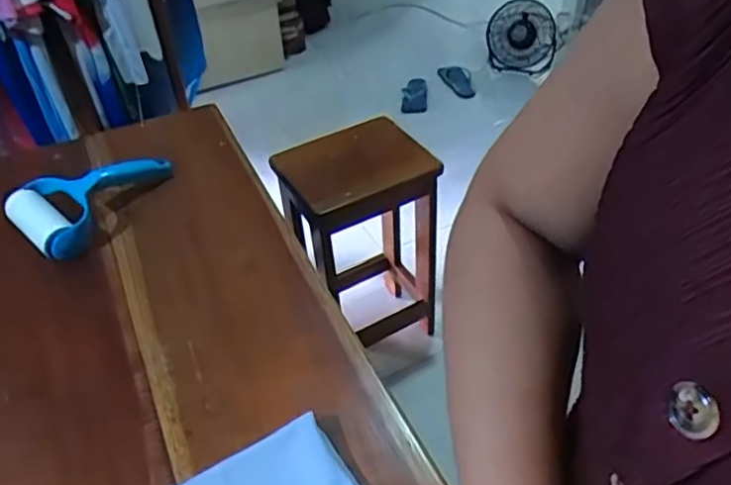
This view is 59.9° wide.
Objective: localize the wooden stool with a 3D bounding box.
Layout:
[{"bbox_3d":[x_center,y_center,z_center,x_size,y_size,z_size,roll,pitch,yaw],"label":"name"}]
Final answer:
[{"bbox_3d":[0.009,0.006,1.502,0.326,0.534,0.259,-23,45,-20],"label":"wooden stool"}]

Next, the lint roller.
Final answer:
[{"bbox_3d":[-0.319,-0.059,0.757,0.114,0.056,0.180,30,52,32],"label":"lint roller"}]

